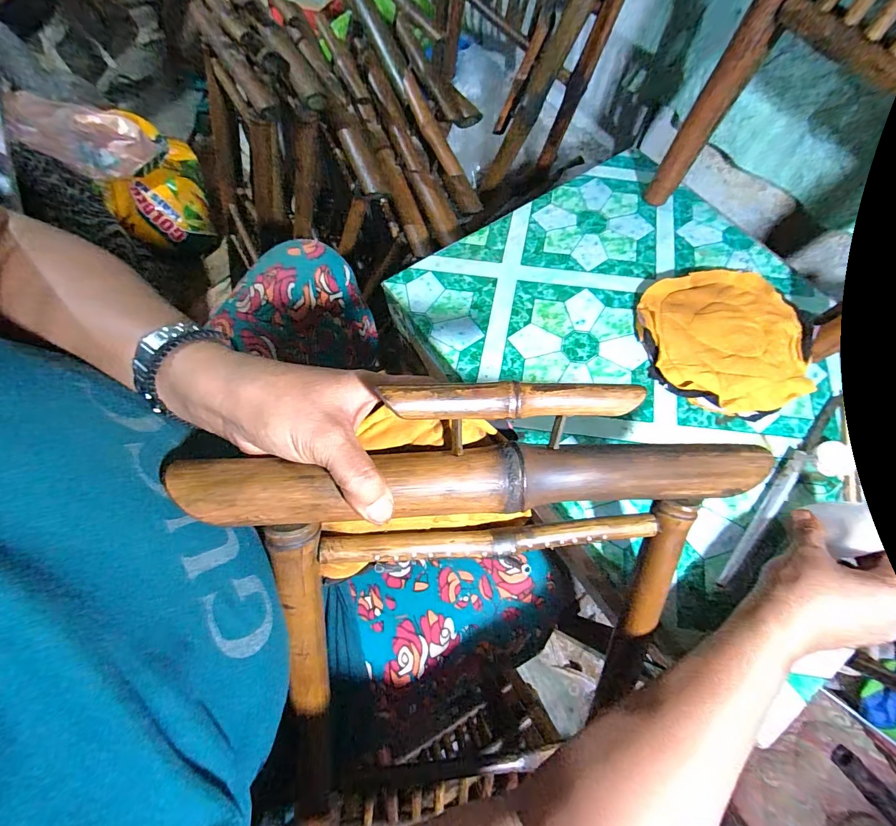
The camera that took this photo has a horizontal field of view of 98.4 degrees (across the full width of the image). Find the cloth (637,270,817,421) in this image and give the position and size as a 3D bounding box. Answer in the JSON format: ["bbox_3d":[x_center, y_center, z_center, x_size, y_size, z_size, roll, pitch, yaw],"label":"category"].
[{"bbox_3d":[0.298,-0.078,0.415,0.166,0.020,0.165,-15,70,-6],"label":"cloth"}]

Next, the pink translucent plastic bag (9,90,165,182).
[{"bbox_3d":[-0.929,-0.712,1.019,0.311,0.162,0.080,-2,38,-25],"label":"pink translucent plastic bag"}]

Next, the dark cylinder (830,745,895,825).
[{"bbox_3d":[0.574,0.509,0.516,0.033,0.027,0.103,-35,73,-13],"label":"dark cylinder"}]

